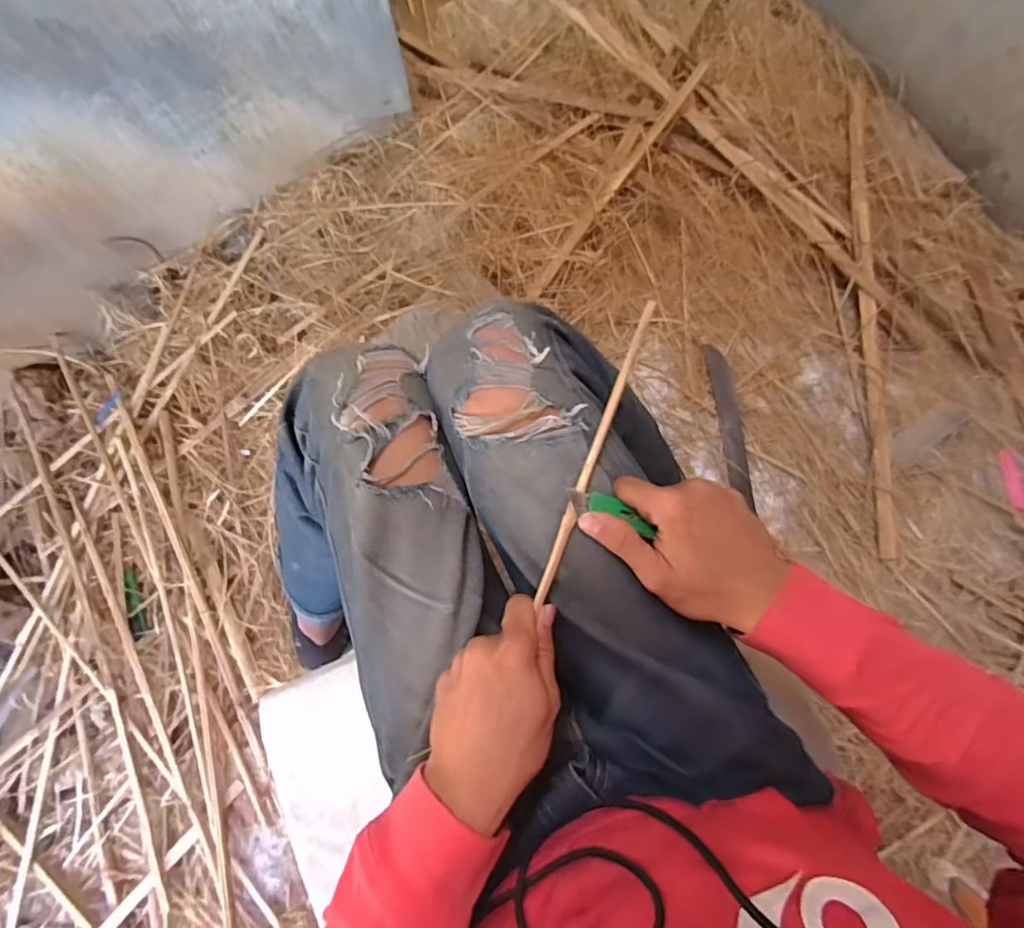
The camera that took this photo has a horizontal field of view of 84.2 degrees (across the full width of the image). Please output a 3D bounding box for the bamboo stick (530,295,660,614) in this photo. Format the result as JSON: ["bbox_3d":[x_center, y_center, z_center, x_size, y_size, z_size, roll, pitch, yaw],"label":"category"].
[{"bbox_3d":[0.063,-0.013,0.418,0.009,0.010,0.238,21,82,5],"label":"bamboo stick"}]

